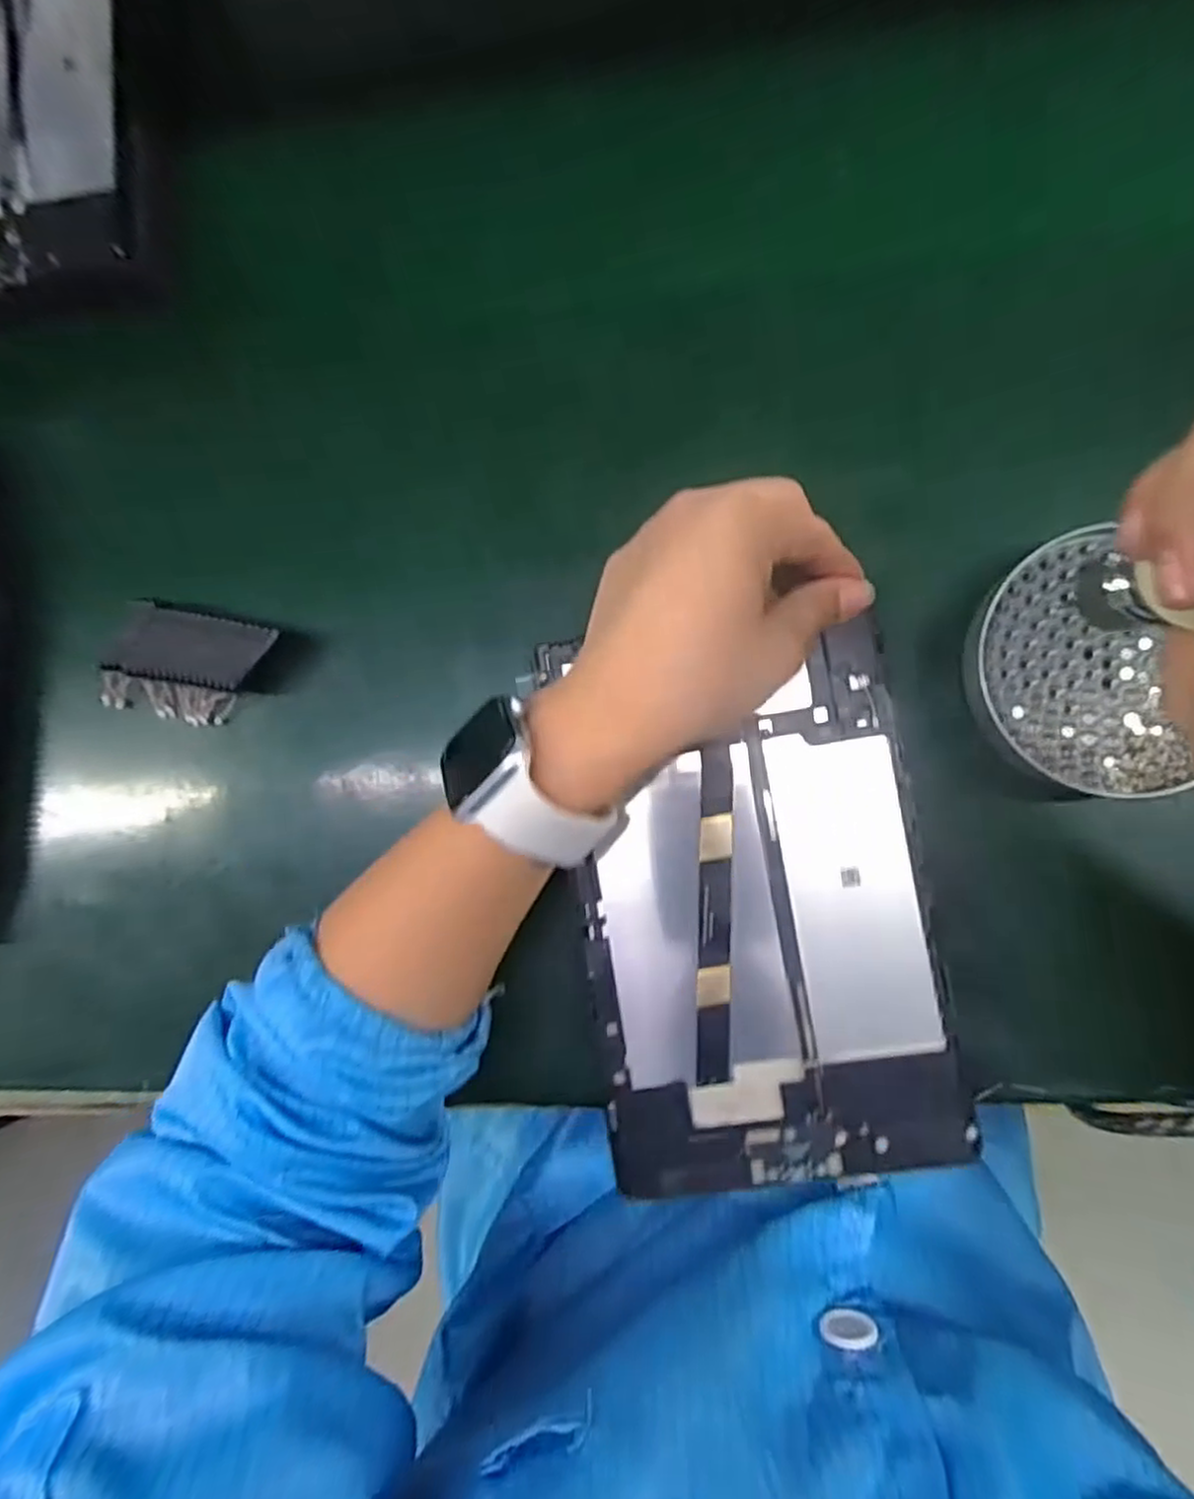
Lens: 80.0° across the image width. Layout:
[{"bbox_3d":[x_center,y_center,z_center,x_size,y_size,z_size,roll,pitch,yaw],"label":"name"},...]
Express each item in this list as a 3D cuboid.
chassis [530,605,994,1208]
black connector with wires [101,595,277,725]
[{"bbox_3d":[0.067,0.067,0.306,0.148,0.007,0.227,-9,85,5],"label":"chassis"},{"bbox_3d":[-0.210,-0.042,0.360,0.090,0.026,0.058,13,90,7],"label":"black connector with wires"}]

